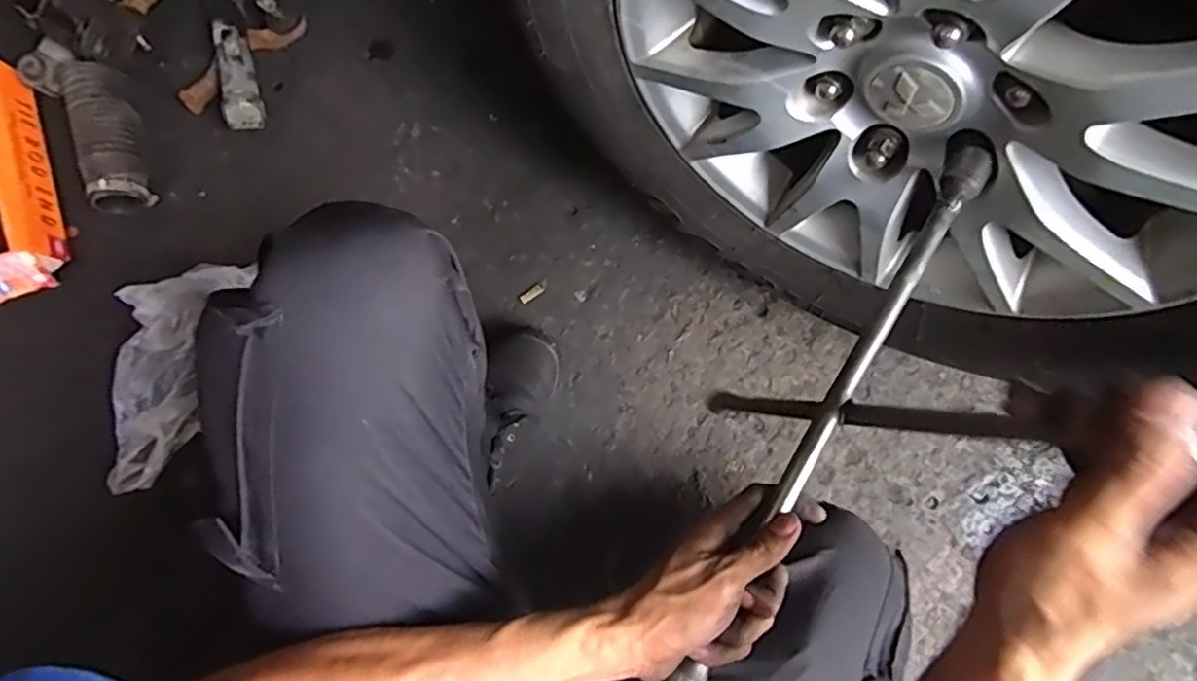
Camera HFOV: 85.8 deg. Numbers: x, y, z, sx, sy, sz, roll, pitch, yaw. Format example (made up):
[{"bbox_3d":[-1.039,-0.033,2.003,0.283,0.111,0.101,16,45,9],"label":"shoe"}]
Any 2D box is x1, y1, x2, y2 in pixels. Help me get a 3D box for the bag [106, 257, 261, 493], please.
[{"bbox_3d":[-0.512,0.042,0.742,0.122,0.063,0.255,17,93,3],"label":"bag"}]

